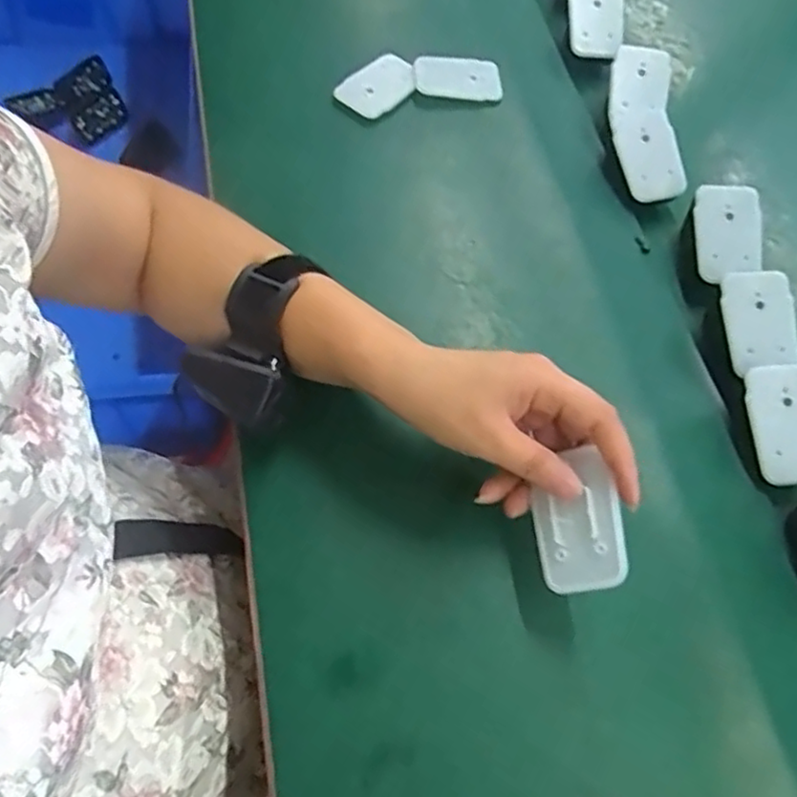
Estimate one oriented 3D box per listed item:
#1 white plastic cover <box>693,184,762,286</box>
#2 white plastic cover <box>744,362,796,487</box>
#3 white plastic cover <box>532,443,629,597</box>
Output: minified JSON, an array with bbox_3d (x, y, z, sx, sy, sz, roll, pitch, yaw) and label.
[{"bbox_3d":[0.226,-0.115,0.472,0.041,0.010,0.064,-7,91,16],"label":"white plastic cover"},{"bbox_3d":[0.231,0.015,0.406,0.041,0.008,0.070,-8,85,9],"label":"white plastic cover"},{"bbox_3d":[0.089,0.060,0.342,0.045,0.008,0.067,-20,63,32],"label":"white plastic cover"}]

